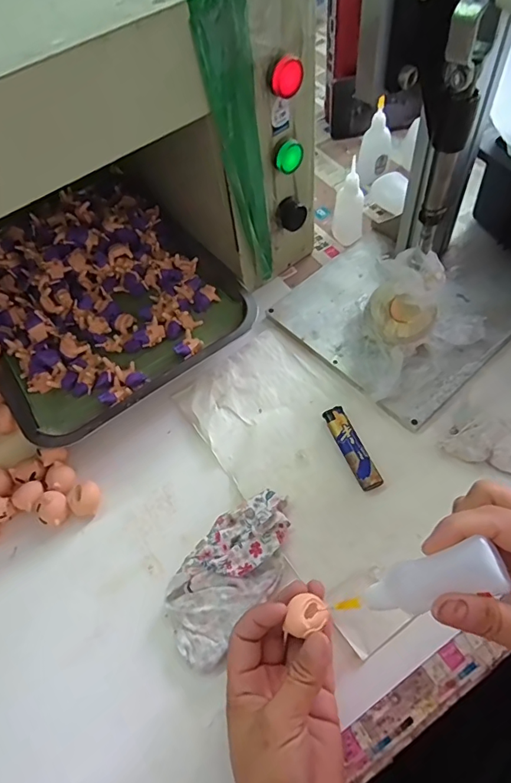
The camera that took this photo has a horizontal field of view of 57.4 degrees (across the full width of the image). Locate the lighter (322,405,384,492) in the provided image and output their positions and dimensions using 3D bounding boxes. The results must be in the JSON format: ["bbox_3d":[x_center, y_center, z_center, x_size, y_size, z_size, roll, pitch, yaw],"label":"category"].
[{"bbox_3d":[0.087,0.051,0.422,0.020,0.014,0.081,-22,60,-8],"label":"lighter"}]

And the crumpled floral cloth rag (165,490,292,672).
[{"bbox_3d":[-0.019,0.144,0.378,0.067,0.025,0.137,29,65,20],"label":"crumpled floral cloth rag"}]

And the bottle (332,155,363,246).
[{"bbox_3d":[0.107,-0.210,0.526,0.027,0.088,0.033,-10,59,-1],"label":"bottle"}]

